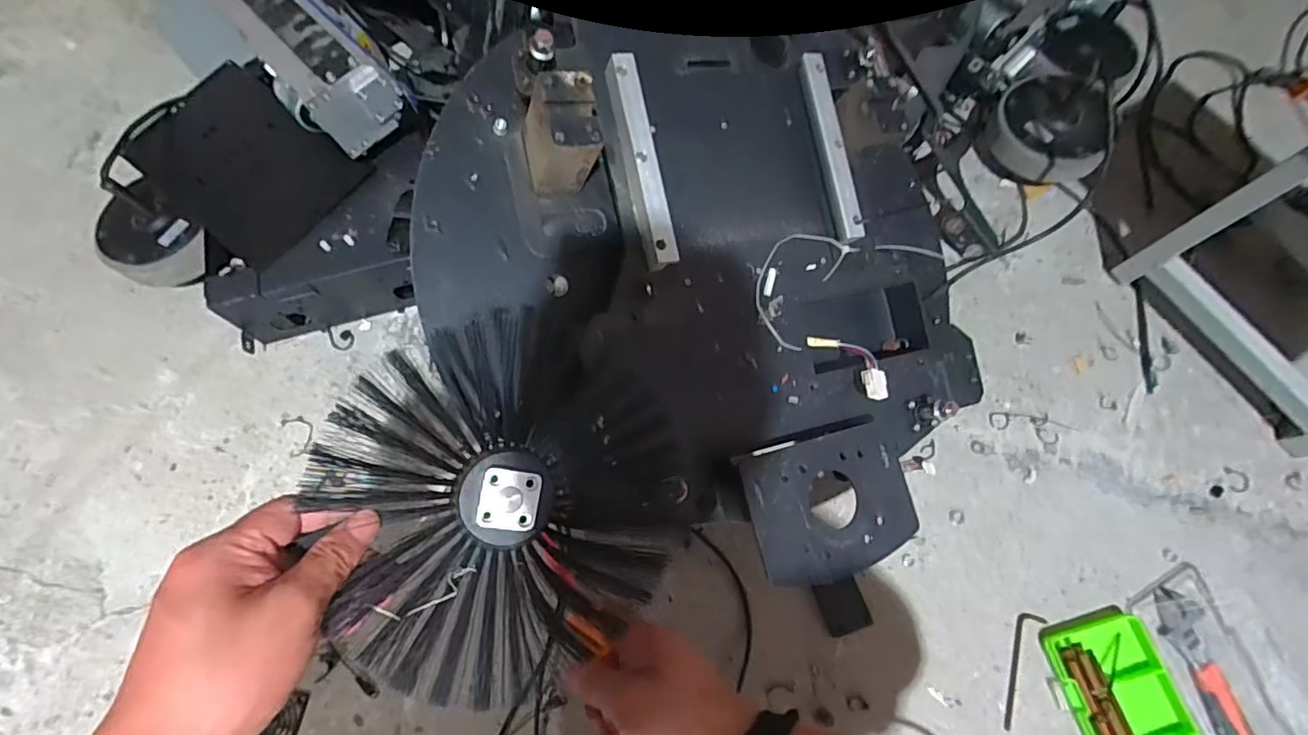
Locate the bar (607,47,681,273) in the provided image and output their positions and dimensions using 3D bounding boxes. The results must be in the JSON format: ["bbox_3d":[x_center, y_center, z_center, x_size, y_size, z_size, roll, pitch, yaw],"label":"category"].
[{"bbox_3d":[-0.010,-0.172,0.481,0.028,0.021,0.177,-12,88,-5],"label":"bar"}]

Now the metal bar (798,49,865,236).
[{"bbox_3d":[0.169,-0.210,0.546,0.020,0.022,0.178,-13,89,-5],"label":"metal bar"}]

